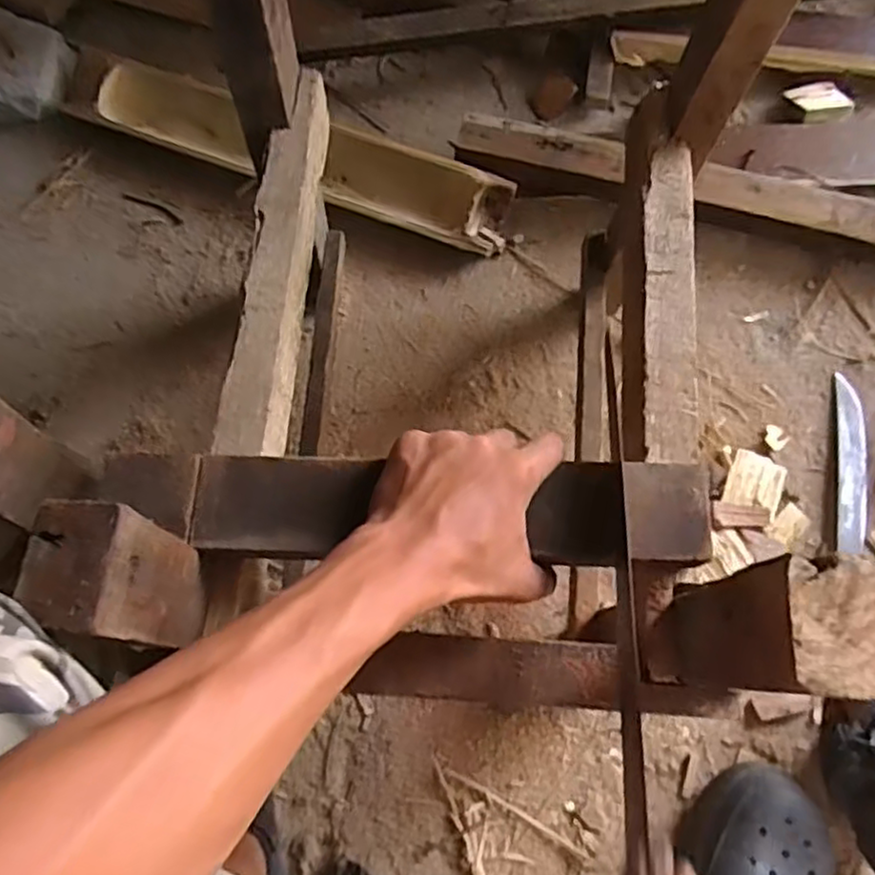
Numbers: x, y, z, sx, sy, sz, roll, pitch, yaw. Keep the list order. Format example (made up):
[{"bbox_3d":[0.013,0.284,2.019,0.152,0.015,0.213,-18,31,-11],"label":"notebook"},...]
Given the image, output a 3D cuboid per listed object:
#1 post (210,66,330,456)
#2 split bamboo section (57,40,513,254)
[{"bbox_3d":[-0.119,-0.137,0.535,0.036,0.056,0.351,3,71,2],"label":"post"},{"bbox_3d":[-0.201,-0.358,0.873,0.606,0.064,0.100,22,72,9],"label":"split bamboo section"}]

